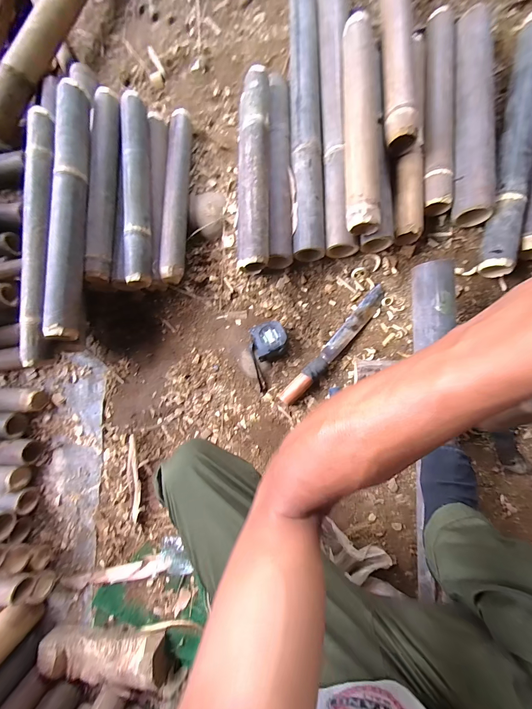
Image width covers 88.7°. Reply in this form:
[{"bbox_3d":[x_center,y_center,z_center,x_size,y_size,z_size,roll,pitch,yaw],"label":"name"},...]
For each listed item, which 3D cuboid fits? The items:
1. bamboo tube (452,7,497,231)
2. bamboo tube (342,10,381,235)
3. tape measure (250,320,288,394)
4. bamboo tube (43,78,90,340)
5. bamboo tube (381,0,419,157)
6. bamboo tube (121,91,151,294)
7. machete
[{"bbox_3d":[0.452,-0.524,0.587,0.071,0.054,0.479,3,86,9],"label":"bamboo tube"},{"bbox_3d":[0.200,-0.487,0.576,0.067,0.067,0.465,0,85,9],"label":"bamboo tube"},{"bbox_3d":[0.012,0.003,0.643,0.089,0.052,0.156,-12,84,8],"label":"tape measure"},{"bbox_3d":[-0.445,-0.332,0.612,0.060,0.048,0.596,-3,85,9],"label":"bamboo tube"},{"bbox_3d":[0.284,-0.665,0.581,0.069,0.050,0.465,-2,85,9],"label":"bamboo tube"},{"bbox_3d":[-0.316,-0.403,0.661,0.055,0.048,0.474,-4,85,8],"label":"bamboo tube"},{"bbox_3d":[0.159,-0.020,0.631,0.039,0.031,0.341,41,92,10],"label":"machete"}]

